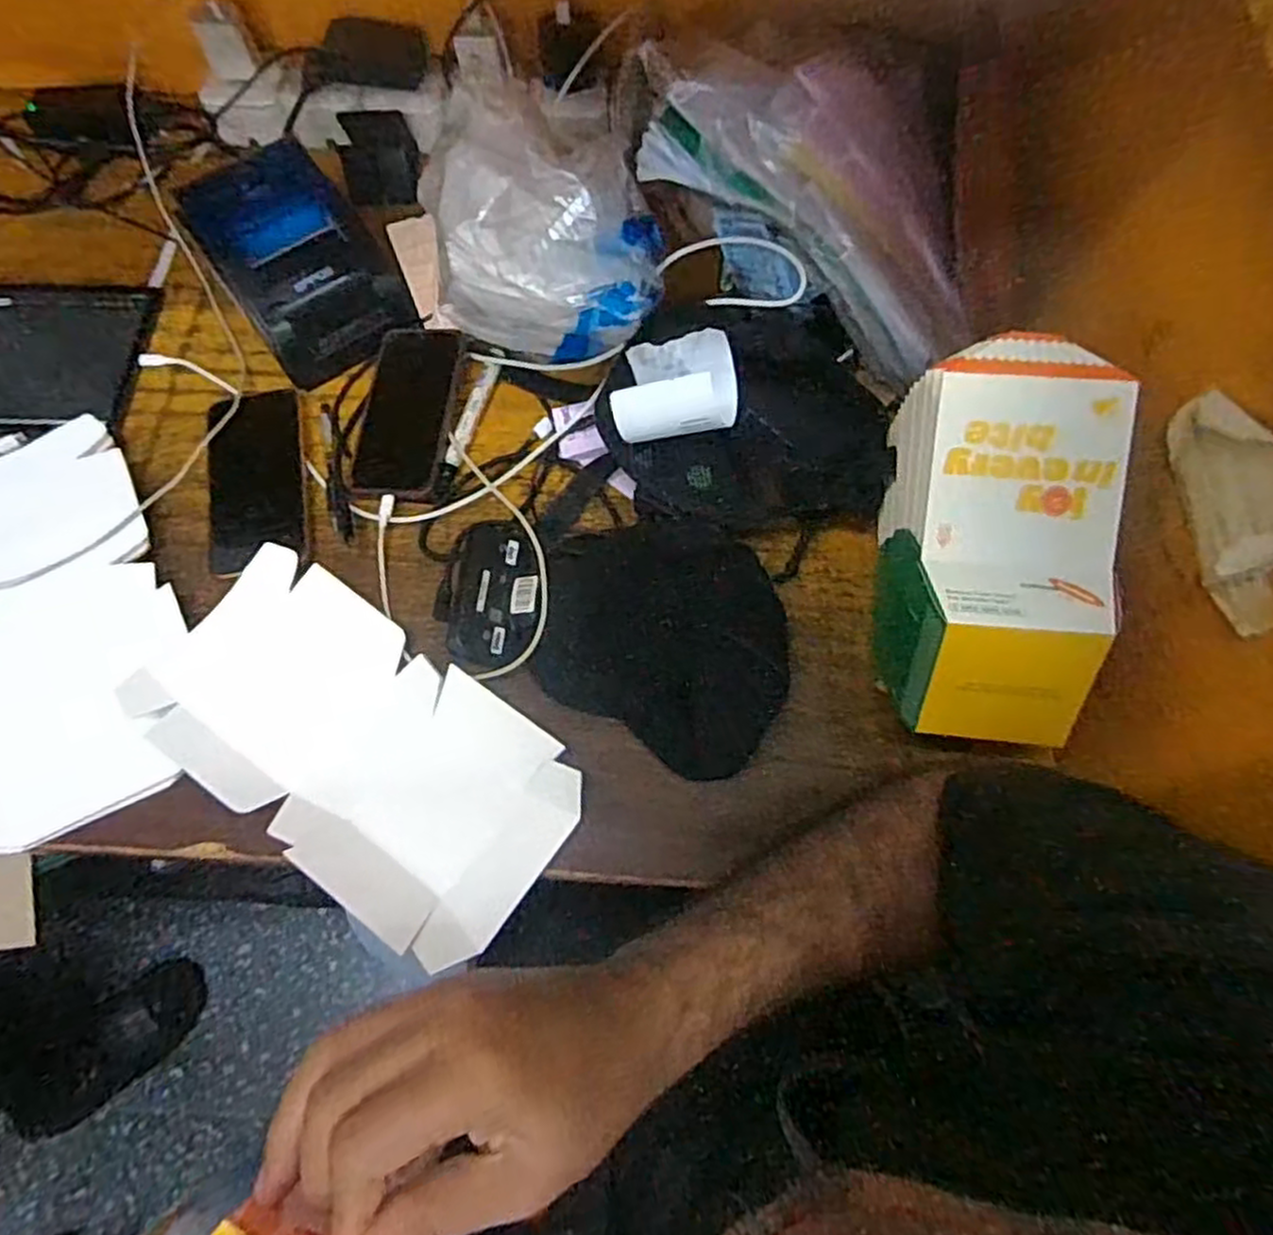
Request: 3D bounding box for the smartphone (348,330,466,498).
[{"bbox_3d":[-0.196,-0.176,0.651,0.079,0.008,0.157,3,75,4],"label":"smartphone"}]

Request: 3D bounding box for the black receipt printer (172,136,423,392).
[{"bbox_3d":[-0.298,-0.313,0.677,0.134,0.102,0.146,-34,72,-13],"label":"black receipt printer"}]

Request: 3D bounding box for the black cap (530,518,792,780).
[{"bbox_3d":[0.025,0.008,0.578,0.201,0.029,0.167,29,71,11],"label":"black cap"}]

